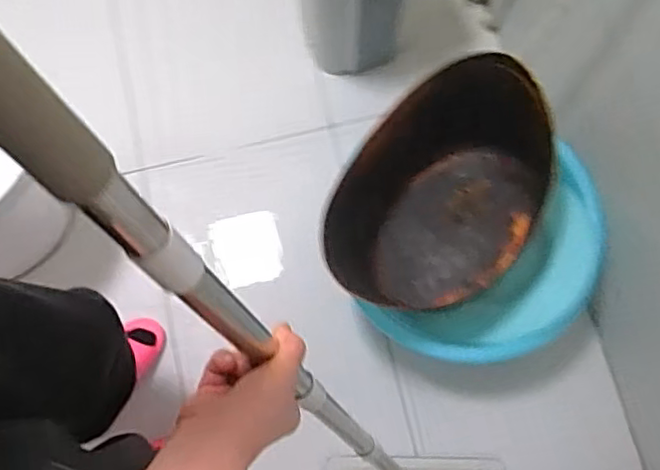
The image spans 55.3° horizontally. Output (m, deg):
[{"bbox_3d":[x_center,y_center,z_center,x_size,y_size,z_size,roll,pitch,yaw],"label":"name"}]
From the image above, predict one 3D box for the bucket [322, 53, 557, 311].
[{"bbox_3d":[0.201,-0.079,1.077,0.311,0.225,0.393,27,79,7],"label":"bucket"}]

